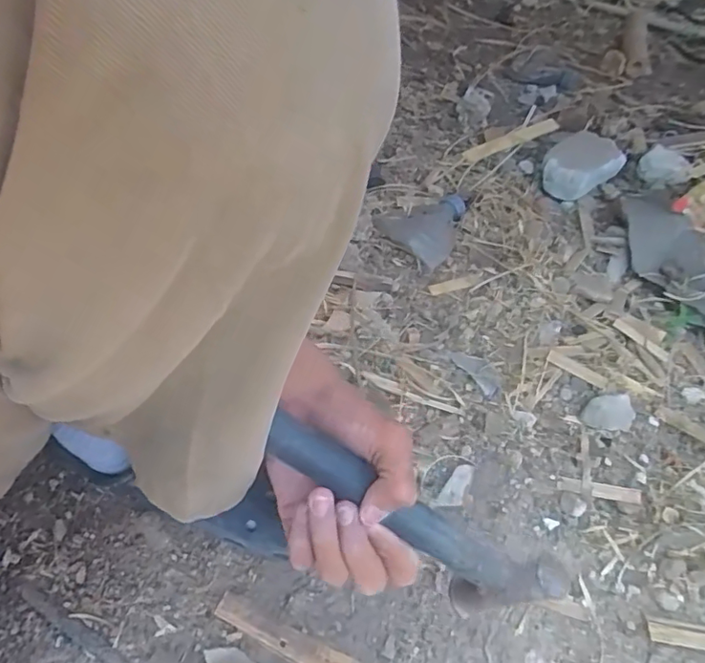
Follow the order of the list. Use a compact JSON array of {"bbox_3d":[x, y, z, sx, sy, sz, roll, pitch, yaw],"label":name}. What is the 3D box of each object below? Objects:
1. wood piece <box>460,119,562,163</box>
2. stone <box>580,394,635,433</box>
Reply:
[{"bbox_3d":[0.250,-0.302,0.858,0.191,0.007,0.032,-28,57,-21],"label":"wood piece"},{"bbox_3d":[0.255,0.083,0.548,0.062,0.015,0.034,-10,52,-9],"label":"stone"}]

